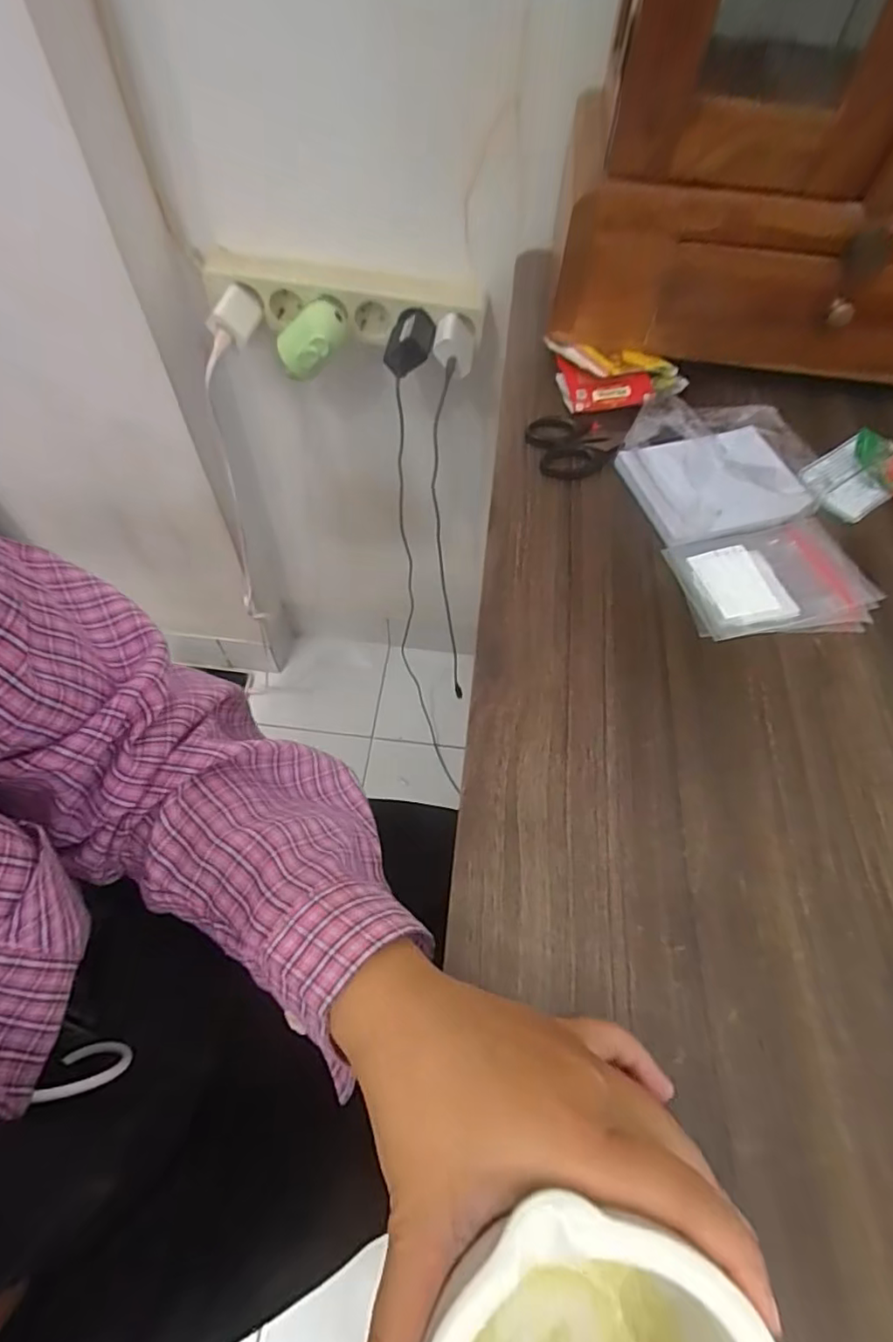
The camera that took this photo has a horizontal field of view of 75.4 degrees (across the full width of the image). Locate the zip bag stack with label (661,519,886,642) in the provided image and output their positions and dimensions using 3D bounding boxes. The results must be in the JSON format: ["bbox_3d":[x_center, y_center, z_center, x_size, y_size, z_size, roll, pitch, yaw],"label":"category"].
[{"bbox_3d":[0.199,-0.055,0.355,0.110,0.015,0.076,-8,59,-9],"label":"zip bag stack with label"}]

